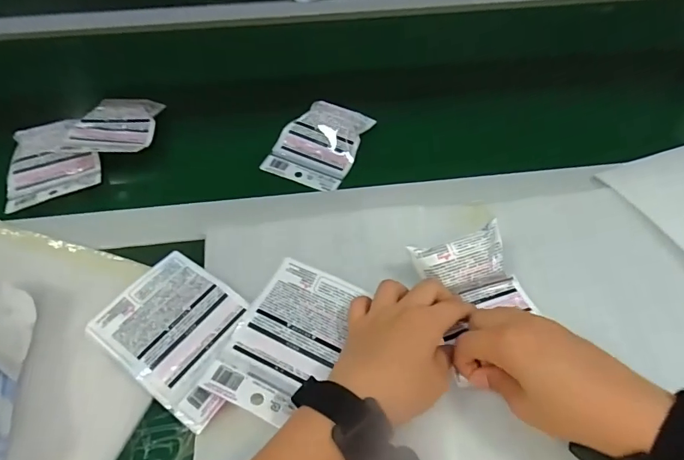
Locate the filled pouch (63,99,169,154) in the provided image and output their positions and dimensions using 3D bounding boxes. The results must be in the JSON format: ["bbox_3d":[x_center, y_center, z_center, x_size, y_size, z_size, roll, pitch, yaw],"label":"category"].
[{"bbox_3d":[-0.277,-0.133,0.545,0.094,0.016,0.107,5,53,6],"label":"filled pouch"}]

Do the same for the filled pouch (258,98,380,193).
[{"bbox_3d":[-0.029,-0.108,0.533,0.098,0.032,0.116,20,56,16],"label":"filled pouch"}]

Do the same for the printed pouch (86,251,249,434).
[{"bbox_3d":[-0.133,0.083,0.367,0.139,0.008,0.100,30,59,22],"label":"printed pouch"}]

